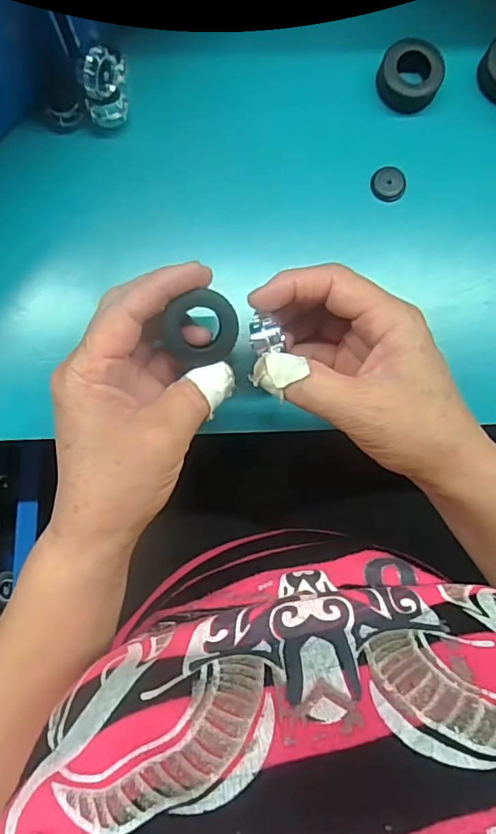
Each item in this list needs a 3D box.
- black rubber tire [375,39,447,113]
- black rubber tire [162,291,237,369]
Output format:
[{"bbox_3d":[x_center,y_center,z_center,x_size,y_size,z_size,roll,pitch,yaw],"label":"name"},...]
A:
[{"bbox_3d":[0.101,-0.212,0.322,0.038,0.014,0.038,0,89,-2],"label":"black rubber tire"},{"bbox_3d":[-0.022,-0.044,0.256,0.034,0.010,0.032,-15,89,-2],"label":"black rubber tire"}]

